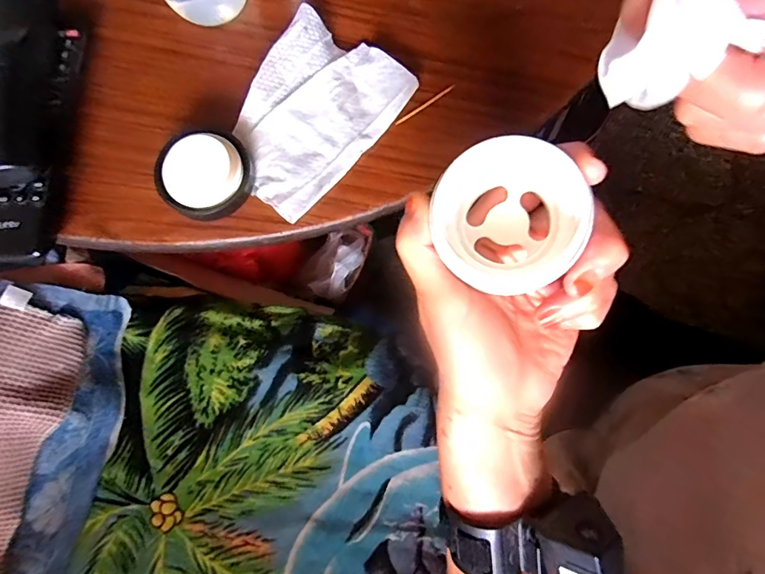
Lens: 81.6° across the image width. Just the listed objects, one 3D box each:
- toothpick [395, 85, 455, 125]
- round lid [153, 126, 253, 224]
[{"bbox_3d":[0.033,-0.142,0.344,0.056,0.004,0.004,-34,78,-9],"label":"toothpick"},{"bbox_3d":[-0.124,-0.079,0.309,0.059,0.024,0.061,1,76,-2],"label":"round lid"}]

